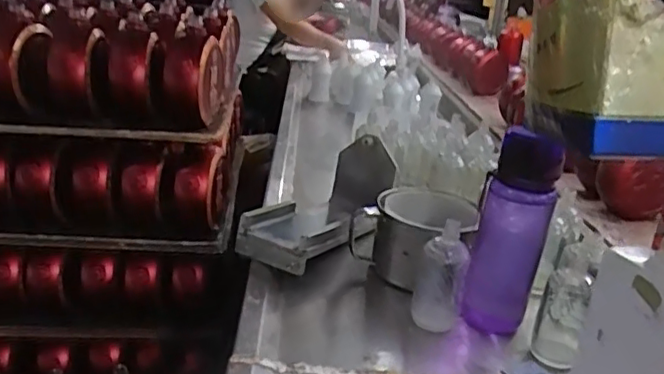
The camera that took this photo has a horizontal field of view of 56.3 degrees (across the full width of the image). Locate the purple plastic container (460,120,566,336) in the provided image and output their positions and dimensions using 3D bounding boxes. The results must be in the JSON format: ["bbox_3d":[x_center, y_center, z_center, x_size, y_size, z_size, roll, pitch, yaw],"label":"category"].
[{"bbox_3d":[0.199,0.050,0.685,0.055,0.220,0.056,-6,23,-27],"label":"purple plastic container"}]

